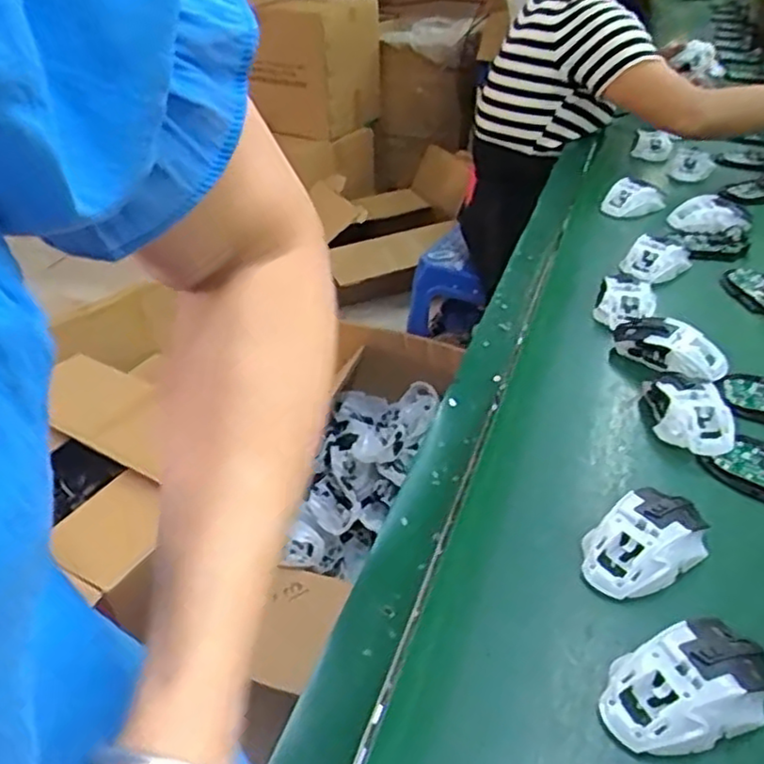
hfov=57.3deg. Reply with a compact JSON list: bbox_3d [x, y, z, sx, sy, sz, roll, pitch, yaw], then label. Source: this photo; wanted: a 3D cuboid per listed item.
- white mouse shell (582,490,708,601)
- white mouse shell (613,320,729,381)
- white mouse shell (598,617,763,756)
[{"bbox_3d":[0.203,0.120,0.536,0.109,0.037,0.066,-24,42,-26],"label":"white mouse shell"},{"bbox_3d":[0.297,-0.036,0.735,0.054,0.047,0.123,-31,45,-32],"label":"white mouse shell"},{"bbox_3d":[0.194,0.190,0.441,0.112,0.036,0.068,-13,38,-13],"label":"white mouse shell"}]

